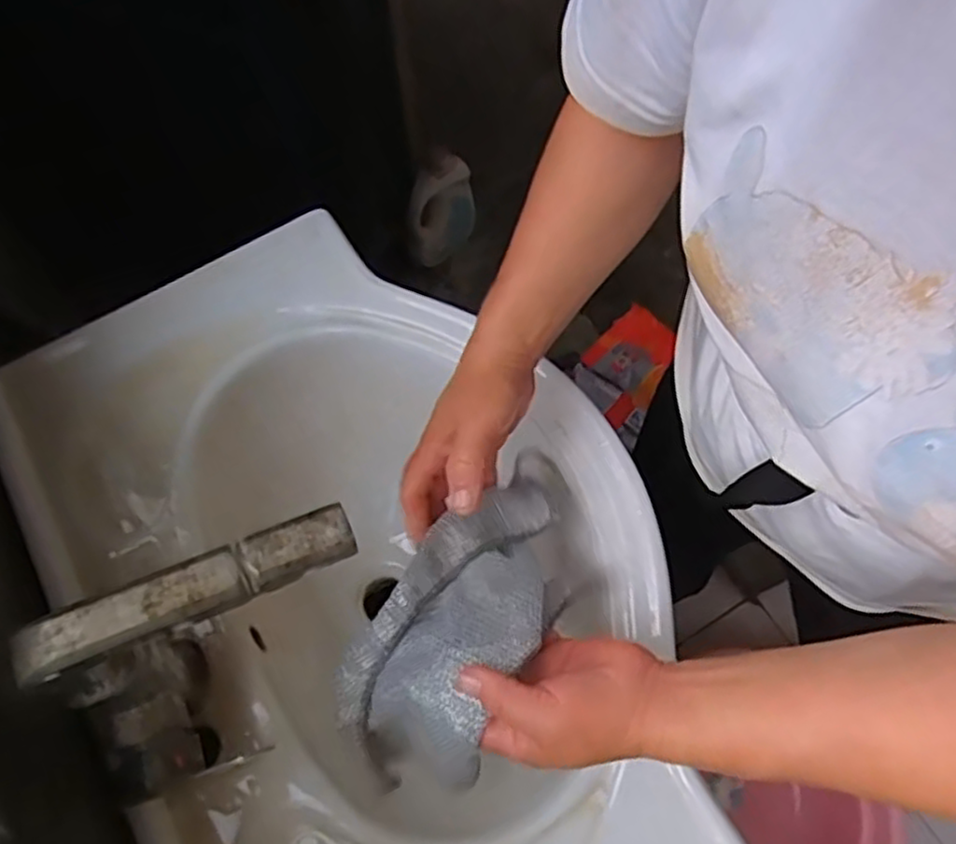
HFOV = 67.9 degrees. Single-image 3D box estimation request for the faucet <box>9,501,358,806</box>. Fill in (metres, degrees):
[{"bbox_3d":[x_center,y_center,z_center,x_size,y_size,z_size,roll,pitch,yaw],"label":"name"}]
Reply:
[{"bbox_3d":[-0.144,0.136,0.411,0.179,0.185,0.091,-23,68,-9],"label":"faucet"}]

